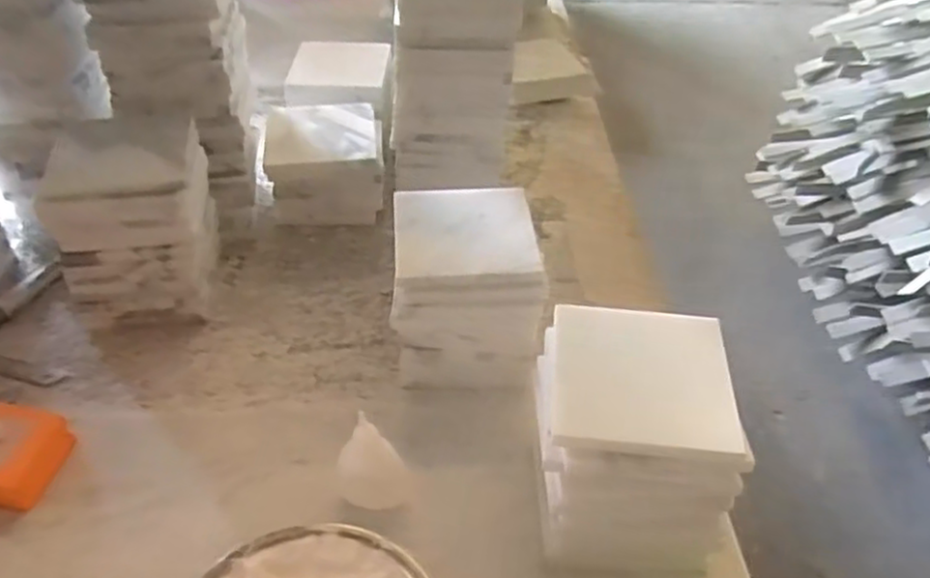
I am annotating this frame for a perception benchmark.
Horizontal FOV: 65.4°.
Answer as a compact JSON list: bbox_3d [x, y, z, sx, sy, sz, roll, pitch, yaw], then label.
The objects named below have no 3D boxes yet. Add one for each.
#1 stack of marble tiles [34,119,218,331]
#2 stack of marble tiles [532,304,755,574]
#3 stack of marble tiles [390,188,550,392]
[{"bbox_3d":[-0.268,-0.055,0.598,0.103,0.145,0.108,-4,44,-9],"label":"stack of marble tiles"},{"bbox_3d":[0.094,0.102,0.444,0.110,0.136,0.120,6,44,2],"label":"stack of marble tiles"},{"bbox_3d":[0.001,0.009,0.556,0.109,0.127,0.116,2,44,-3],"label":"stack of marble tiles"}]

